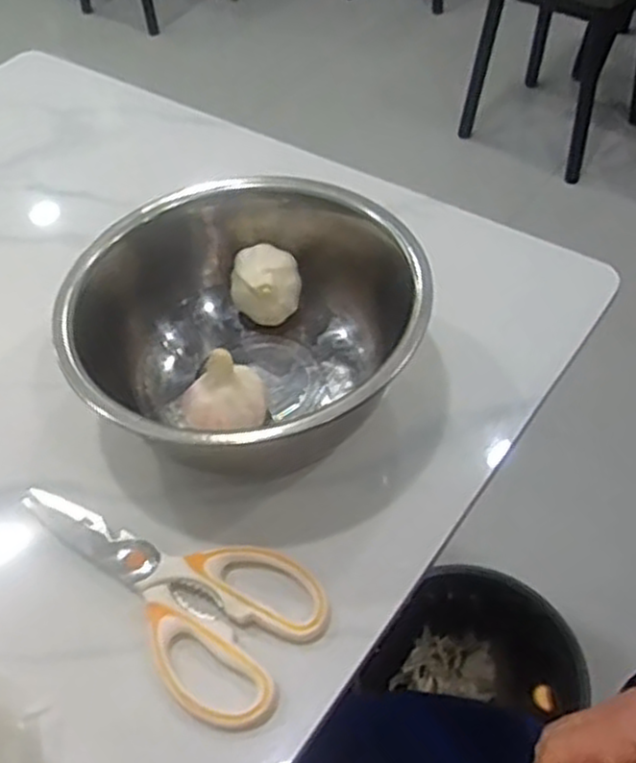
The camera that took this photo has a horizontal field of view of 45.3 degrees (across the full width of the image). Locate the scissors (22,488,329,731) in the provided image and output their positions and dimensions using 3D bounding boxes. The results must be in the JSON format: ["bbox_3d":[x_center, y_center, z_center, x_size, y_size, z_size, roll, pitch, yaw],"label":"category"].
[{"bbox_3d":[-0.090,0.106,0.443,0.201,0.013,0.091,31,59,26],"label":"scissors"}]

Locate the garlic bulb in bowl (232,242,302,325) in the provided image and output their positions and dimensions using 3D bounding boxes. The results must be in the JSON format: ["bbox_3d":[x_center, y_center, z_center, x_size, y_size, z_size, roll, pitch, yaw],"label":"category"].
[{"bbox_3d":[-0.038,-0.071,0.554,0.048,0.039,0.042,-12,50,-6],"label":"garlic bulb in bowl"}]

